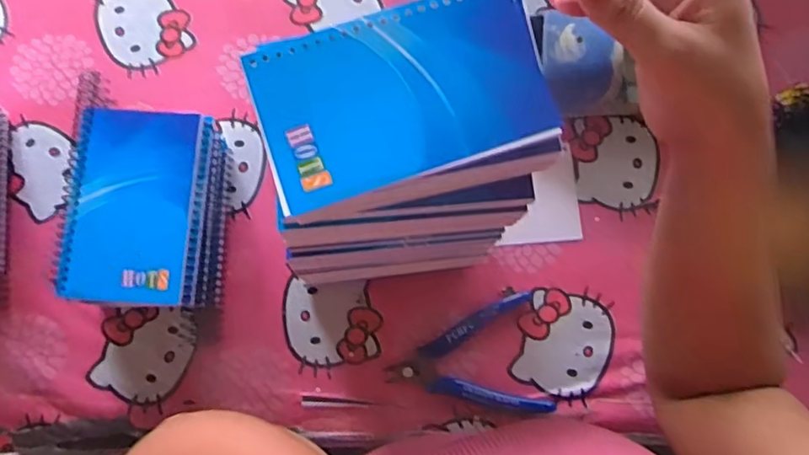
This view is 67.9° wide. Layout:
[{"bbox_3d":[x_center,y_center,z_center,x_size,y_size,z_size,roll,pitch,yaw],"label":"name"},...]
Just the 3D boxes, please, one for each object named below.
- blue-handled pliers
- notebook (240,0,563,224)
[{"bbox_3d":[0.047,0.099,0.451,0.115,0.015,0.087,-7,80,-1],"label":"blue-handled pliers"},{"bbox_3d":[-0.001,-0.061,0.278,0.131,0.007,0.081,-18,80,-3],"label":"notebook"}]

